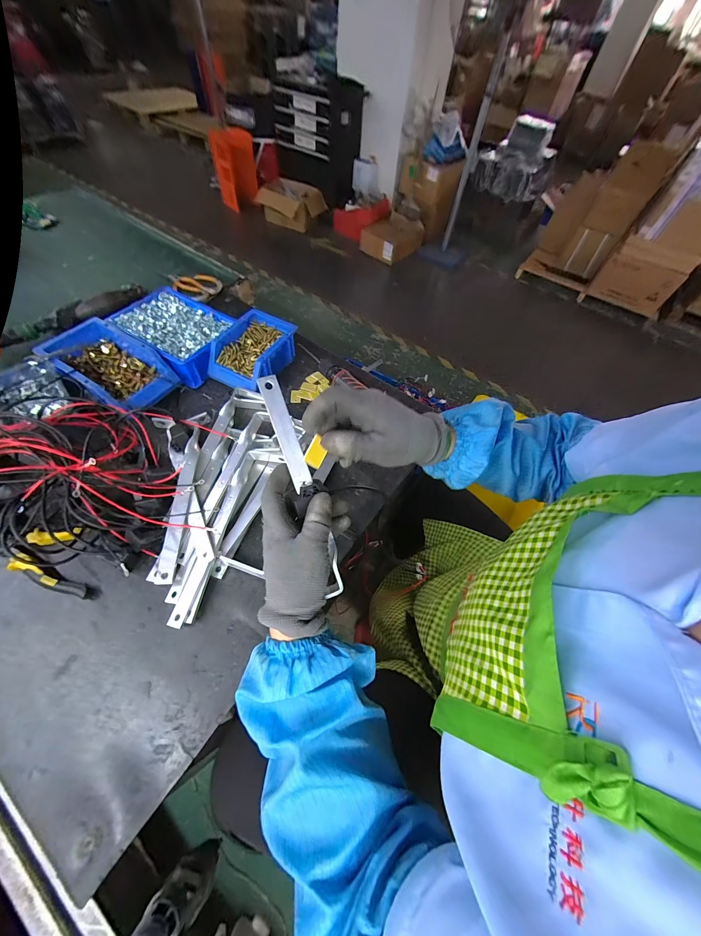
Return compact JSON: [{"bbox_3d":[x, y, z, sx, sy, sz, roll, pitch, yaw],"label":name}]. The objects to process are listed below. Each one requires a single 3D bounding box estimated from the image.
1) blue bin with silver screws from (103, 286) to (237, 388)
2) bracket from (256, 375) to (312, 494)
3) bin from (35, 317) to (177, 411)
[{"bbox_3d":[-0.332,-0.262,0.585,0.203,0.061,0.153,31,61,14],"label":"blue bin with silver screws"},{"bbox_3d":[-0.069,-0.038,0.324,0.021,0.008,0.120,-20,97,-15],"label":"bracket"},{"bbox_3d":[-0.404,-0.170,0.520,0.187,0.076,0.120,31,61,14],"label":"bin"}]

